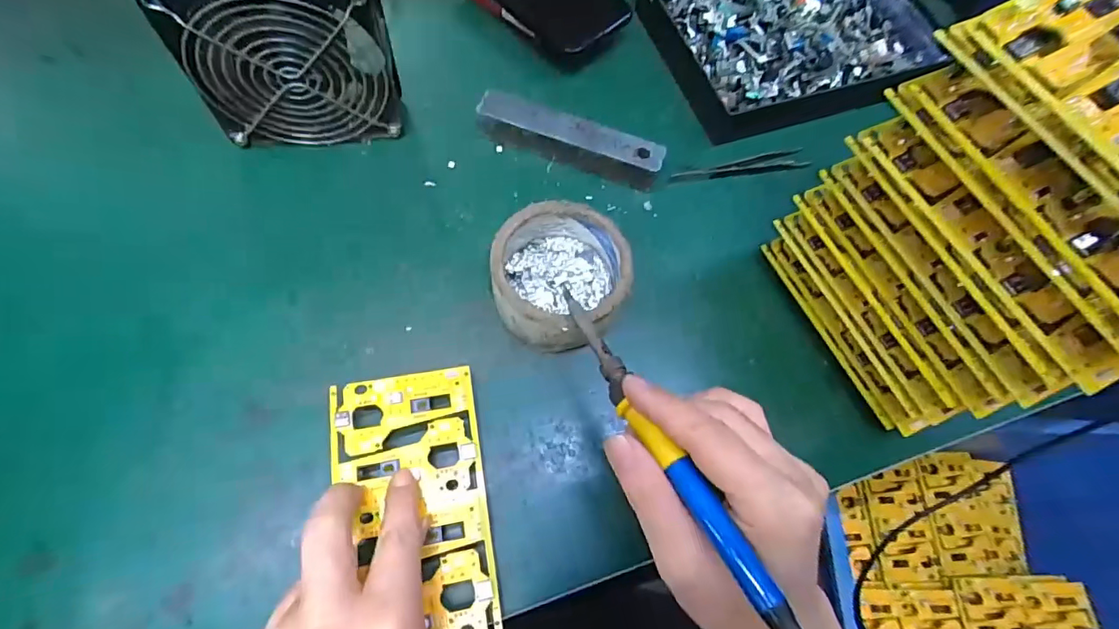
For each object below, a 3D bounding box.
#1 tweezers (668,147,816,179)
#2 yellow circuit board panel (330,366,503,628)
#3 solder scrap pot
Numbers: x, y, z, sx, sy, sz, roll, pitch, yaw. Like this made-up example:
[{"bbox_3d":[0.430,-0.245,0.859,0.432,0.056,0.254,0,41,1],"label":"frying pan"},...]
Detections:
[{"bbox_3d":[0.141,-0.116,0.412,0.108,0.006,0.014,-9,67,-9],"label":"tweezers"},{"bbox_3d":[-0.079,0.100,0.283,0.078,0.004,0.139,-8,69,-9],"label":"yellow circuit board panel"},{"bbox_3d":[0.000,-0.024,0.338,0.083,0.046,0.086,2,66,-4],"label":"solder scrap pot"}]

